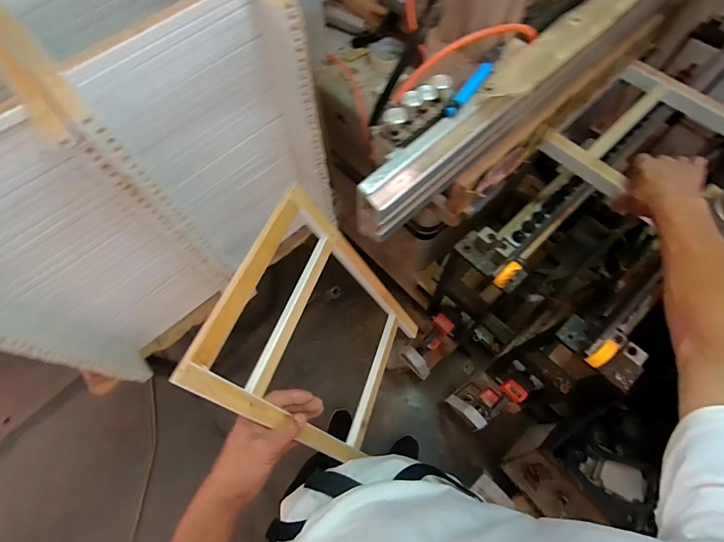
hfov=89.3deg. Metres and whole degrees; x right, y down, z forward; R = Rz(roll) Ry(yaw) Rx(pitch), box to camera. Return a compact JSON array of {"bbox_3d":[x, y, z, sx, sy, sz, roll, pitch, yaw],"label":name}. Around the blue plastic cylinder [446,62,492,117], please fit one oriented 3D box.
[{"bbox_3d":[0.111,-0.186,0.373,0.011,0.009,0.080,33,72,15],"label":"blue plastic cylinder"}]

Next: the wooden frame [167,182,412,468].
[{"bbox_3d":[-0.043,0.104,0.540,0.018,0.384,0.276,-2,53,36],"label":"wooden frame"}]

